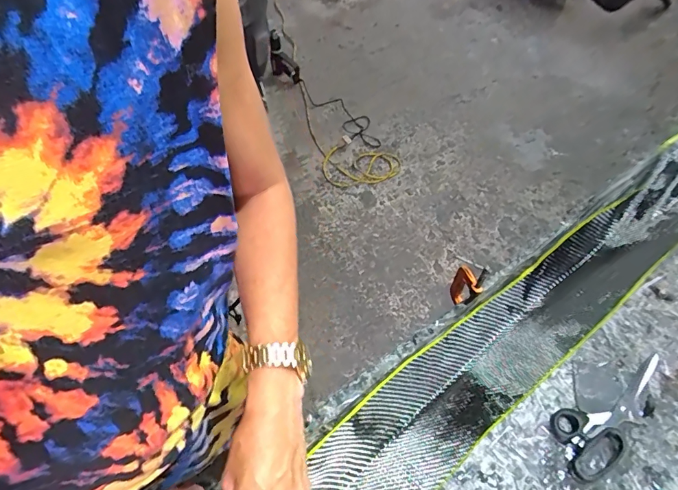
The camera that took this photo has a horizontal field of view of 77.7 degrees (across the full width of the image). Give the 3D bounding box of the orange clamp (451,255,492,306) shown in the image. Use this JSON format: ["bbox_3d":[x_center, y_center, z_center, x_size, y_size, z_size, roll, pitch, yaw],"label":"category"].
[{"bbox_3d":[0.208,0.055,0.687,0.016,0.140,0.080,-6,56,-5],"label":"orange clamp"}]

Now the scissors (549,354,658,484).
[{"bbox_3d":[0.381,0.234,0.573,0.221,0.011,0.083,-24,58,-15],"label":"scissors"}]

